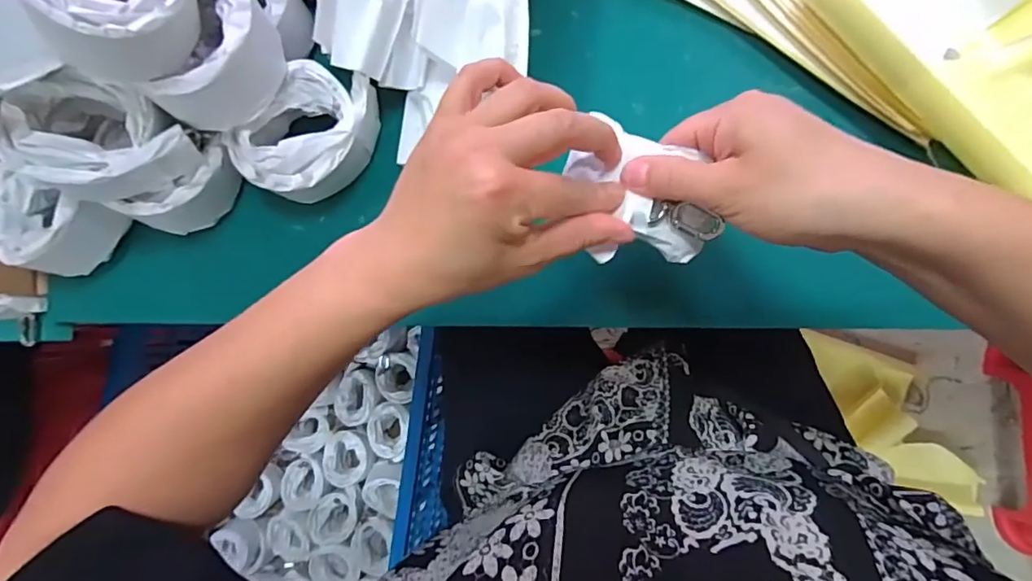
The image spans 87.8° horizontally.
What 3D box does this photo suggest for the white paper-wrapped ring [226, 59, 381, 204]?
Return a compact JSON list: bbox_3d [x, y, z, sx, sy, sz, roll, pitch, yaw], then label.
[{"bbox_3d":[-0.151,-0.116,0.397,0.080,0.050,0.100,25,90,9],"label":"white paper-wrapped ring"}]

